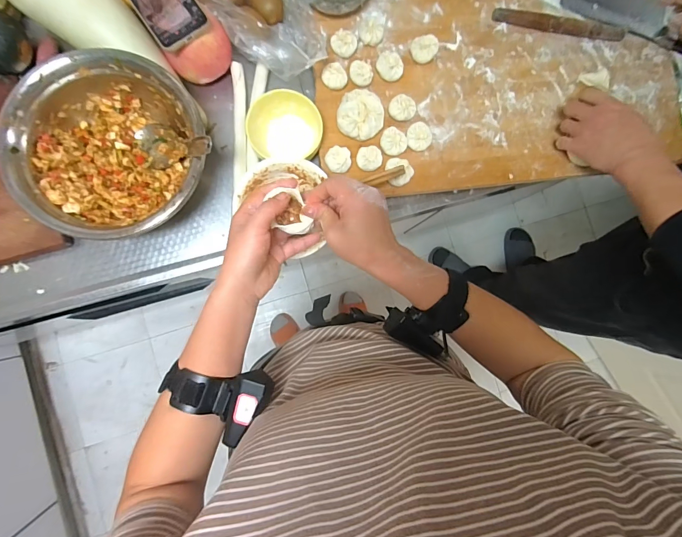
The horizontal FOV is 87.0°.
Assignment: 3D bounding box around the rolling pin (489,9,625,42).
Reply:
[{"bbox_3d":[0.383,-0.424,0.623,0.236,0.028,0.024,9,85,-5],"label":"rolling pin"}]

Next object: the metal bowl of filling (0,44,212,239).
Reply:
[{"bbox_3d":[-0.318,-0.164,0.517,0.241,0.095,0.245,0,86,-6],"label":"metal bowl of filling"}]

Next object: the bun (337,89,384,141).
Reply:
[{"bbox_3d":[0.032,-0.240,0.564,0.070,0.039,0.072,0,86,-6],"label":"bun"}]

